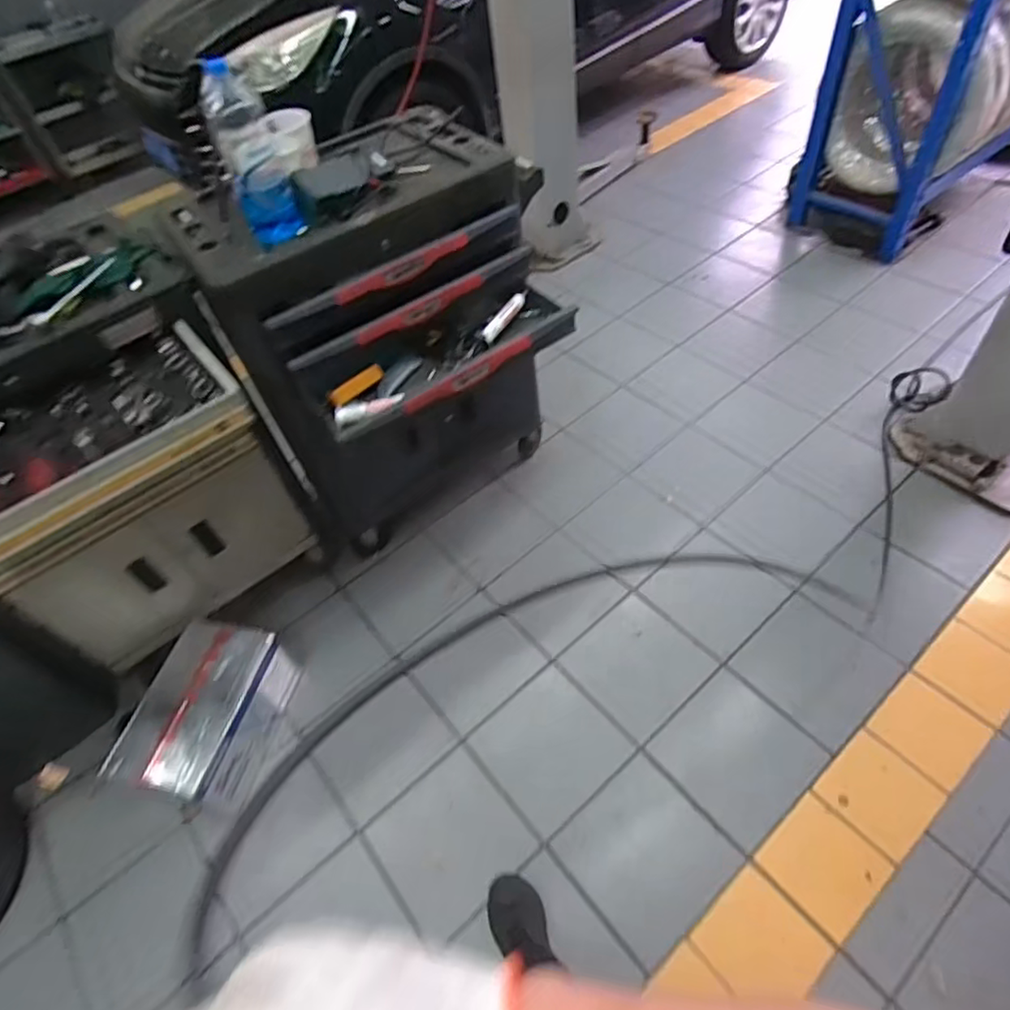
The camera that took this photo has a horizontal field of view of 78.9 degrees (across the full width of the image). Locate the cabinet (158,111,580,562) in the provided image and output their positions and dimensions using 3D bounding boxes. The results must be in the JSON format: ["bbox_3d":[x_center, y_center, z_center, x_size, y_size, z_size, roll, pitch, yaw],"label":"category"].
[{"bbox_3d":[-0.222,-0.335,1.610,0.814,0.965,0.624,-36,55,-19],"label":"cabinet"}]

